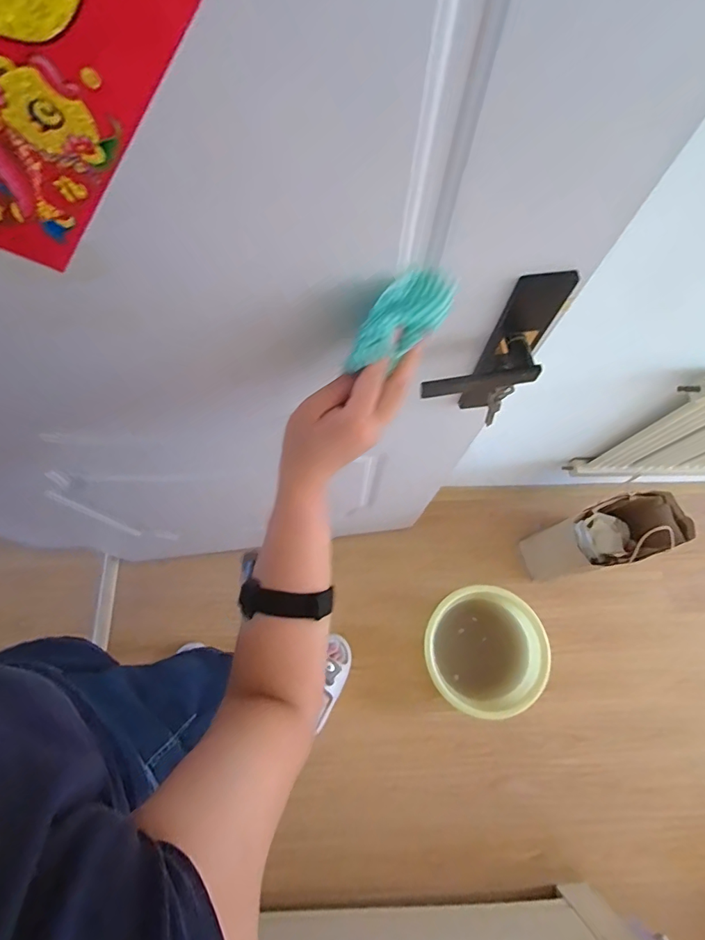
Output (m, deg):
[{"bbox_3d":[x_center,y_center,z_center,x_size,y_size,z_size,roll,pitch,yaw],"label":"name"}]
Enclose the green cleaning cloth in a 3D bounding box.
[{"bbox_3d":[0.035,-0.119,0.366,0.100,0.032,0.039,-40,76,-2],"label":"green cleaning cloth"}]

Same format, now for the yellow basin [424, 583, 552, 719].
[{"bbox_3d":[0.362,0.494,1.263,0.300,0.121,0.321,0,71,-1],"label":"yellow basin"}]

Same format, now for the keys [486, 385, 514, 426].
[{"bbox_3d":[0.165,-0.077,0.534,0.019,0.074,0.013,34,74,10],"label":"keys"}]

